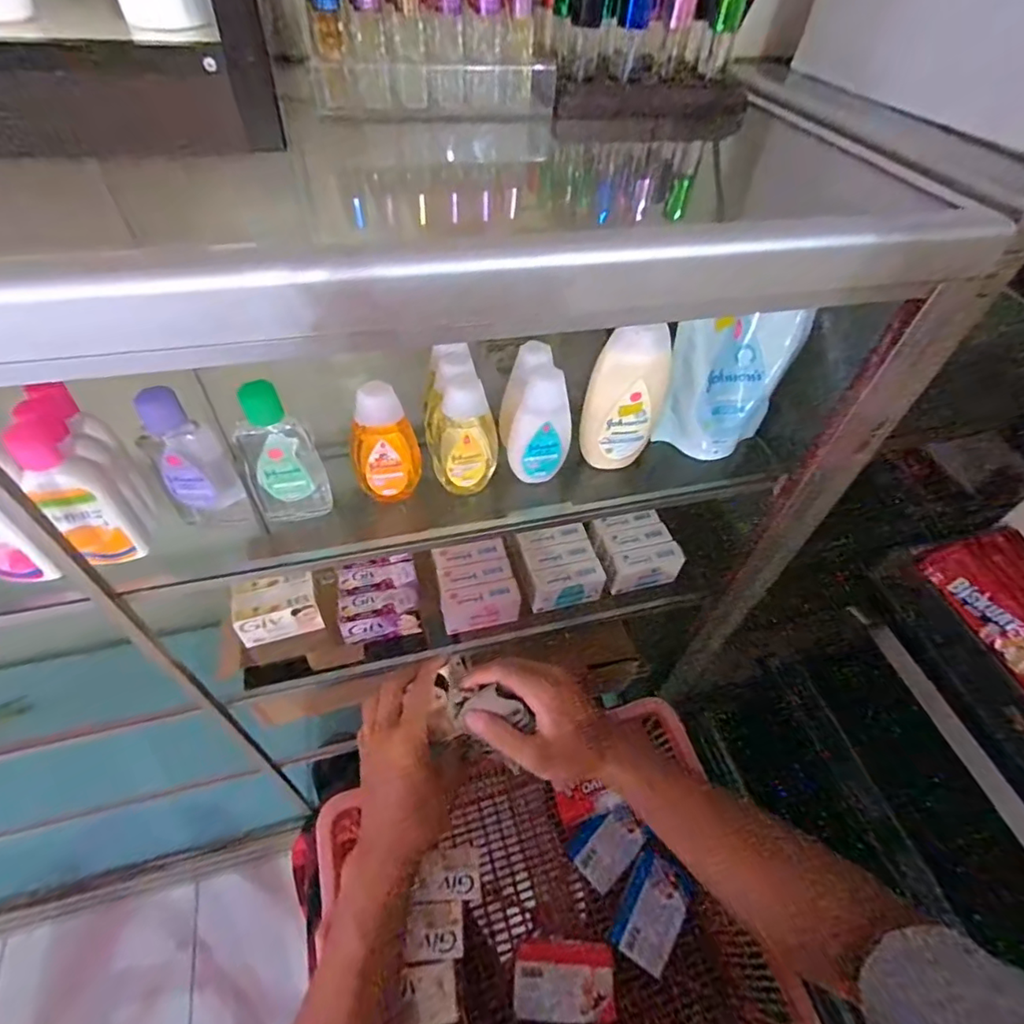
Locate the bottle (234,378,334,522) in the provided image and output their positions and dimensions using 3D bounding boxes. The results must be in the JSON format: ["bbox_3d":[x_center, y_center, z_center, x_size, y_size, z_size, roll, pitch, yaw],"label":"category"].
[{"bbox_3d":[-0.188,-0.044,0.438,0.057,0.123,0.035,-25,56,-23],"label":"bottle"}]

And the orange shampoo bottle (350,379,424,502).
[{"bbox_3d":[-0.106,-0.058,0.453,0.057,0.114,0.029,-14,52,-15],"label":"orange shampoo bottle"}]

